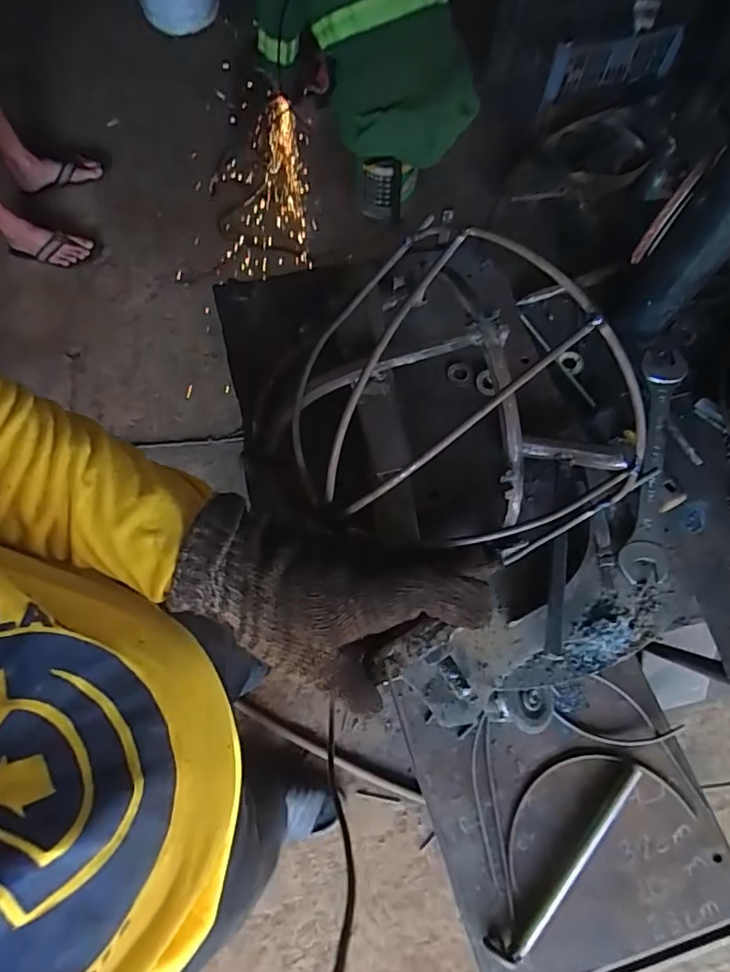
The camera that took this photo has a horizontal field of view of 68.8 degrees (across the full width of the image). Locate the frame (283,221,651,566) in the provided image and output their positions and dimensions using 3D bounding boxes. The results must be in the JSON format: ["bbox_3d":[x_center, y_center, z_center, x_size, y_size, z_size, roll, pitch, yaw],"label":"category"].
[{"bbox_3d":[0.064,-0.036,0.364,0.232,0.153,0.179,36,77,11],"label":"frame"}]

